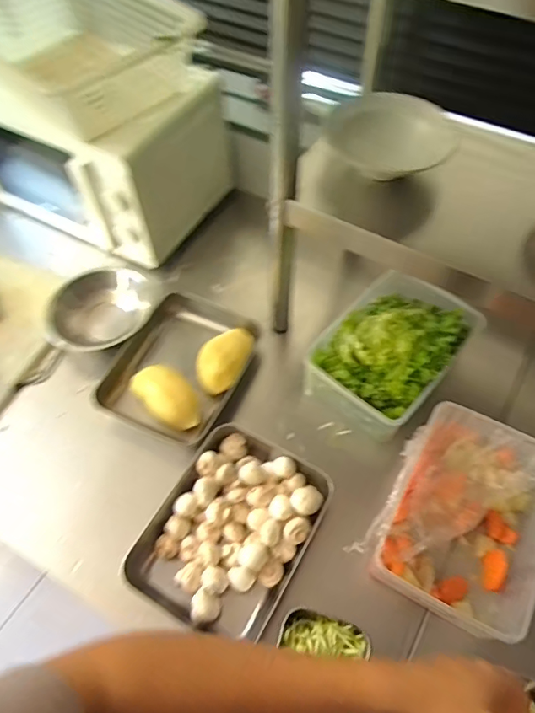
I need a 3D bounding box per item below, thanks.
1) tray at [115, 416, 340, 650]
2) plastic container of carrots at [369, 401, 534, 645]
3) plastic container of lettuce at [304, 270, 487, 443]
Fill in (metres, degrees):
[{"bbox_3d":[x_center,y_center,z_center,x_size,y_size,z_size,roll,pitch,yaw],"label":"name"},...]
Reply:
[{"bbox_3d":[-0.044,0.233,0.667,0.200,0.066,0.266,26,62,17],"label":"tray"},{"bbox_3d":[0.268,0.216,0.650,0.184,0.099,0.261,24,61,16],"label":"plastic container of carrots"},{"bbox_3d":[0.199,0.001,0.782,0.209,0.094,0.263,35,65,22],"label":"plastic container of lettuce"}]

